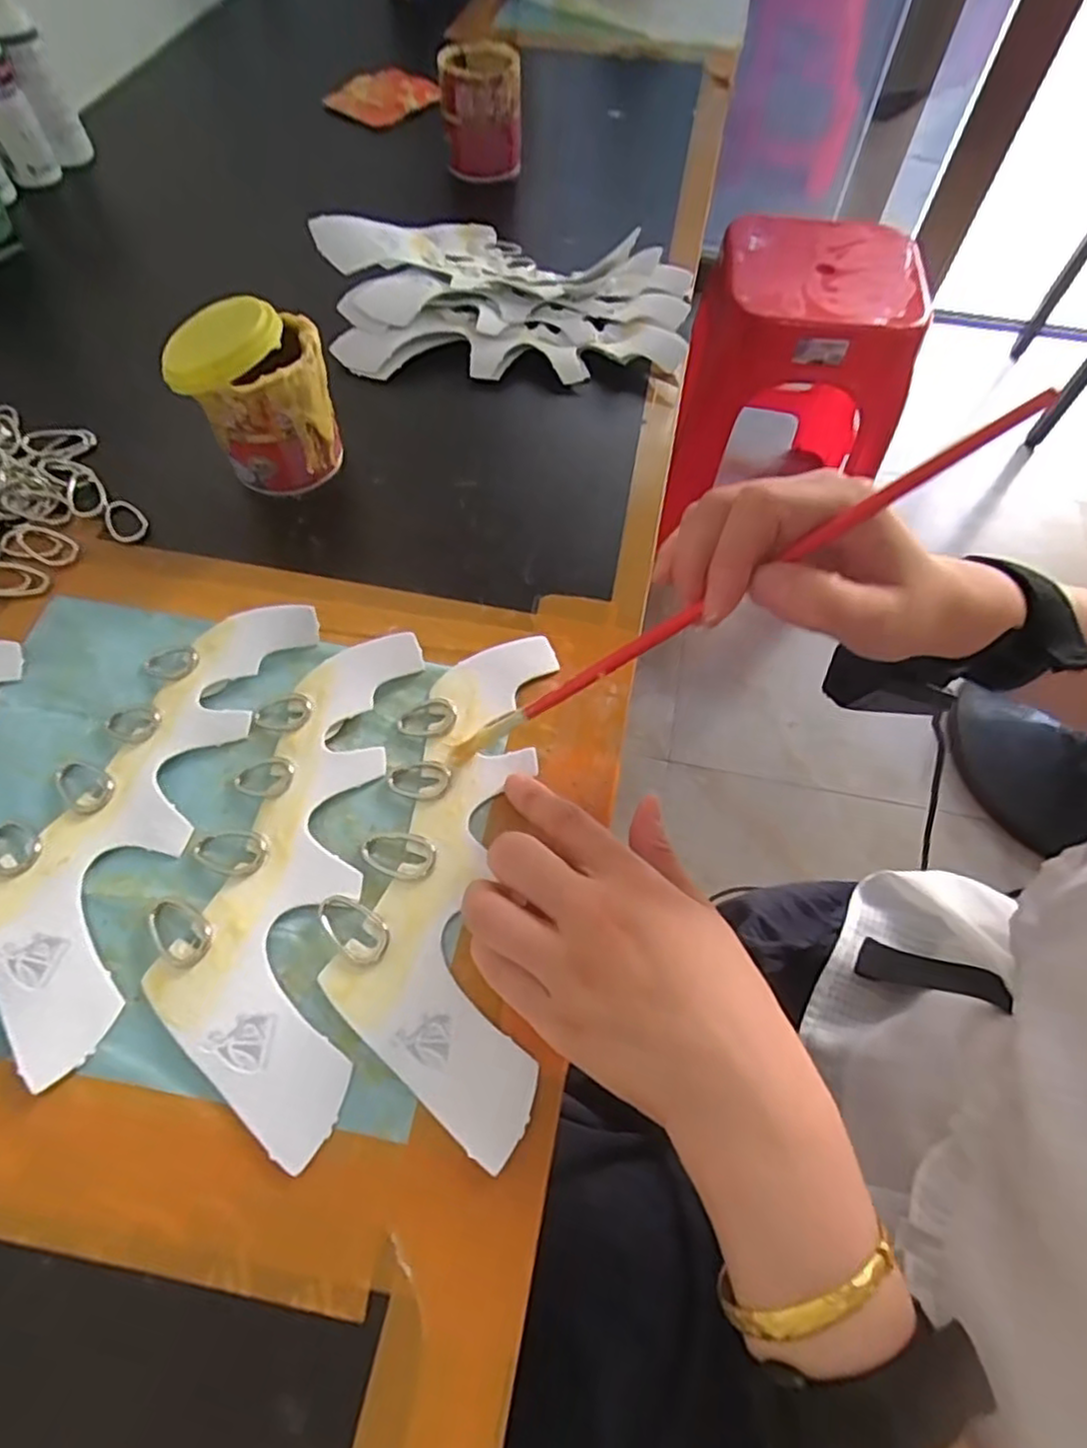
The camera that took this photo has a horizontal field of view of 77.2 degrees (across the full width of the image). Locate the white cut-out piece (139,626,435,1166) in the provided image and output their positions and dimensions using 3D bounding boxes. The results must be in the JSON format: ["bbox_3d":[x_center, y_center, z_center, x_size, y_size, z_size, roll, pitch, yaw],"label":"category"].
[{"bbox_3d":[-0.097,0.053,0.292,0.079,0.011,0.213,12,62,4],"label":"white cut-out piece"}]

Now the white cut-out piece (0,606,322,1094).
[{"bbox_3d":[-0.180,0.030,0.301,0.076,0.013,0.214,16,62,6],"label":"white cut-out piece"}]

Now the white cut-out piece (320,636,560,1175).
[{"bbox_3d":[-0.039,0.056,0.296,0.077,0.006,0.215,2,62,3],"label":"white cut-out piece"}]

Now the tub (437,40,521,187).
[{"bbox_3d":[-0.052,-0.514,0.580,0.066,0.082,0.065,-2,61,-2],"label":"tub"}]

